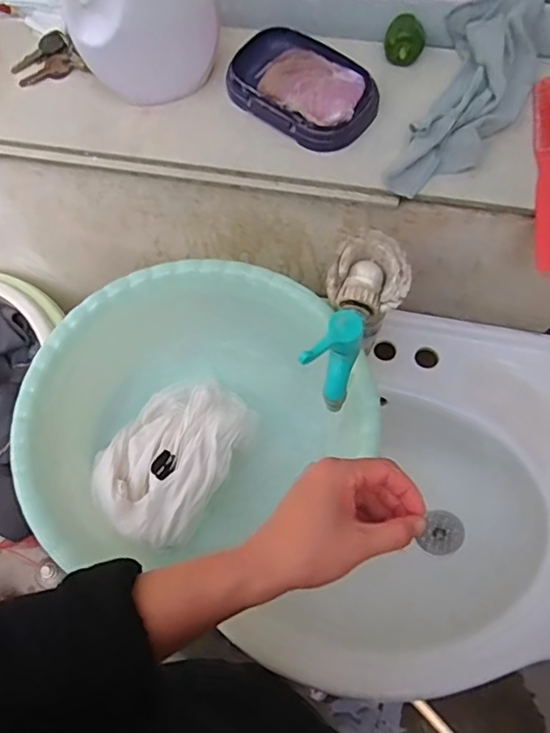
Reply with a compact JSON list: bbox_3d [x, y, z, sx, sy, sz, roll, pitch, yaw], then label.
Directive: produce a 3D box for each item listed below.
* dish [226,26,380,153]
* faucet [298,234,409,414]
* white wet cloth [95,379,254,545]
[{"bbox_3d":[0.025,-0.271,0.550,0.142,0.028,0.096,41,75,18],"label":"dish"},{"bbox_3d":[0.071,-0.051,0.518,0.071,0.085,0.157,26,71,13],"label":"faucet"},{"bbox_3d":[-0.108,0.093,0.600,0.119,0.062,0.173,27,71,13],"label":"white wet cloth"}]

